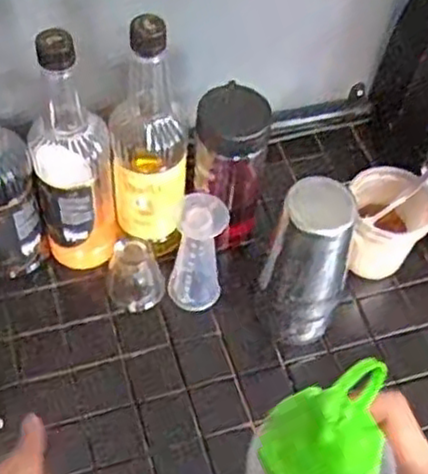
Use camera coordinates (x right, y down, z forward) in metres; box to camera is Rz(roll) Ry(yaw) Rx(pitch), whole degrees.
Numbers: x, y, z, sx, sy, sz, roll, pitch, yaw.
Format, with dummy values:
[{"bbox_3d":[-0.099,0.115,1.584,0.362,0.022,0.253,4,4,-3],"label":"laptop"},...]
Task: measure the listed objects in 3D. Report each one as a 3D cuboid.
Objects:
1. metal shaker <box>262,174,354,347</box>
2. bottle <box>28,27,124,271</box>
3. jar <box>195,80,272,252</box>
[{"bbox_3d":[0.088,0.027,0.674,0.077,0.192,0.067,17,55,9],"label":"metal shaker"},{"bbox_3d":[-0.132,-0.072,0.671,0.076,0.277,0.080,-12,56,-12],"label":"bottle"},{"bbox_3d":[0.013,-0.065,0.738,0.074,0.182,0.066,5,54,0],"label":"jar"}]

